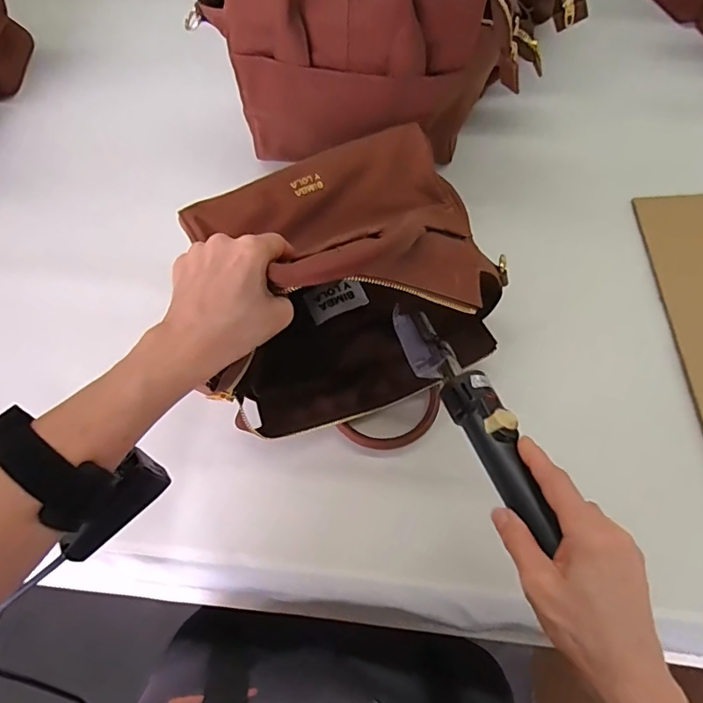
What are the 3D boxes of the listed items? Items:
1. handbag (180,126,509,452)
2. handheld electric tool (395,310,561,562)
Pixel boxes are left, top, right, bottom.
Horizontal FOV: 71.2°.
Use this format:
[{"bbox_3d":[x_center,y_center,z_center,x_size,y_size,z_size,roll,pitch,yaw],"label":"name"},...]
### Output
[{"bbox_3d":[-0.004,-0.048,0.434,0.245,0.130,0.236,-24,67,-7],"label":"handbag"},{"bbox_3d":[0.088,0.036,0.373,0.036,0.028,0.230,-21,44,-6],"label":"handheld electric tool"}]

